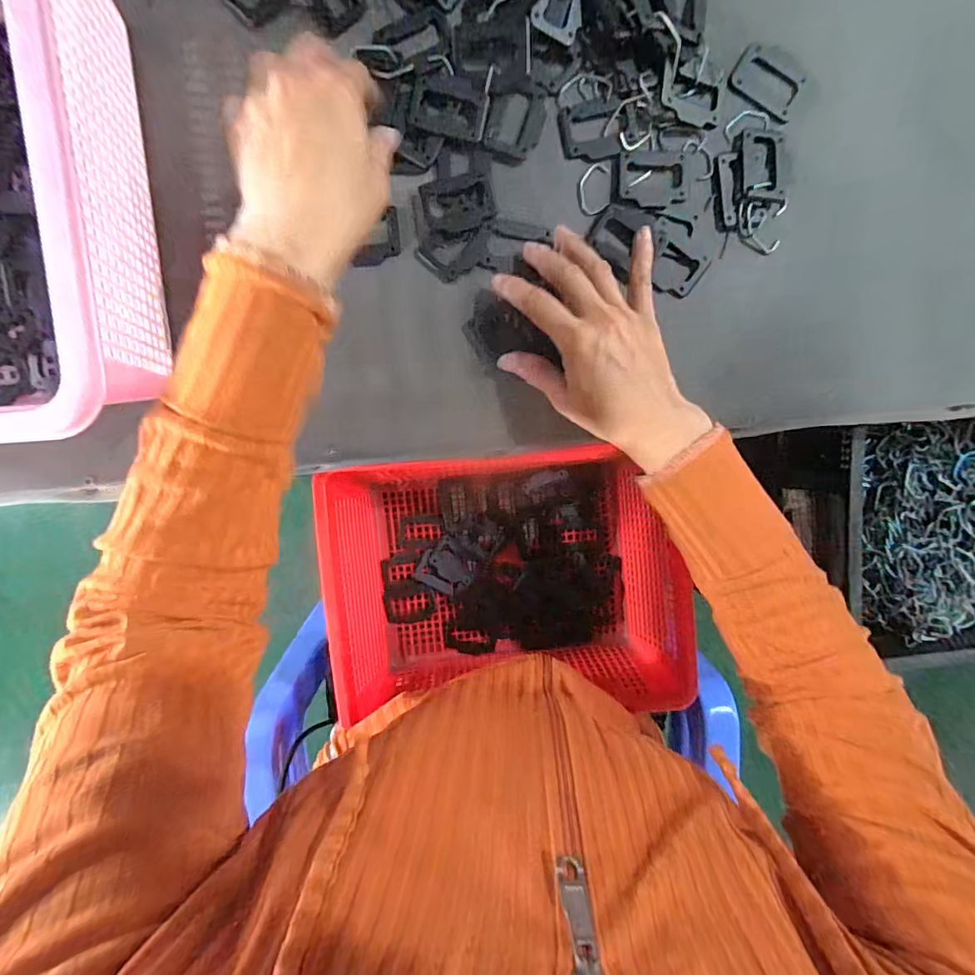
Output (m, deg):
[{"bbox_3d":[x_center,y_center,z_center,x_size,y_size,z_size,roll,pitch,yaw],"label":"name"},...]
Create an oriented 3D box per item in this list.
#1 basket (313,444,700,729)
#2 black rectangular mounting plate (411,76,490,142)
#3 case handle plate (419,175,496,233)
[{"bbox_3d":[0.016,0.083,0.440,0.299,0.109,0.203,-4,96,-2],"label":"basket"},{"bbox_3d":[-0.025,-0.258,0.322,0.050,0.004,0.035,10,97,-5],"label":"black rectangular mounting plate"},{"bbox_3d":[-0.021,-0.197,0.332,0.048,0.005,0.033,-9,98,-3],"label":"case handle plate"}]

